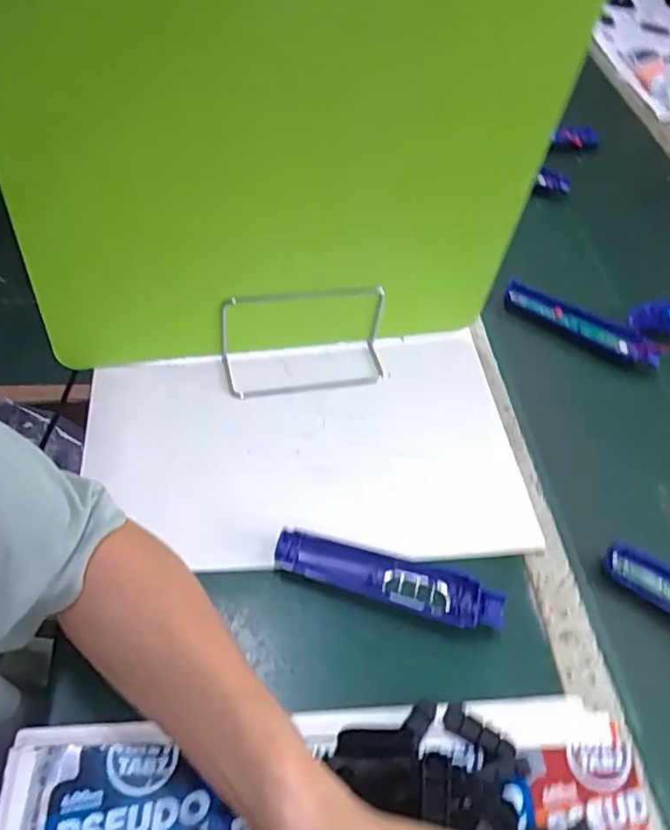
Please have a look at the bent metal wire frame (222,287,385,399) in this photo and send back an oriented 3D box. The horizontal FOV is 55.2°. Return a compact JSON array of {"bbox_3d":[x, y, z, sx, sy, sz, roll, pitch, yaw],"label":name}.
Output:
[{"bbox_3d":[-0.023,-0.070,0.581,0.153,0.081,0.064,-7,53,-15],"label":"bent metal wire frame"}]

